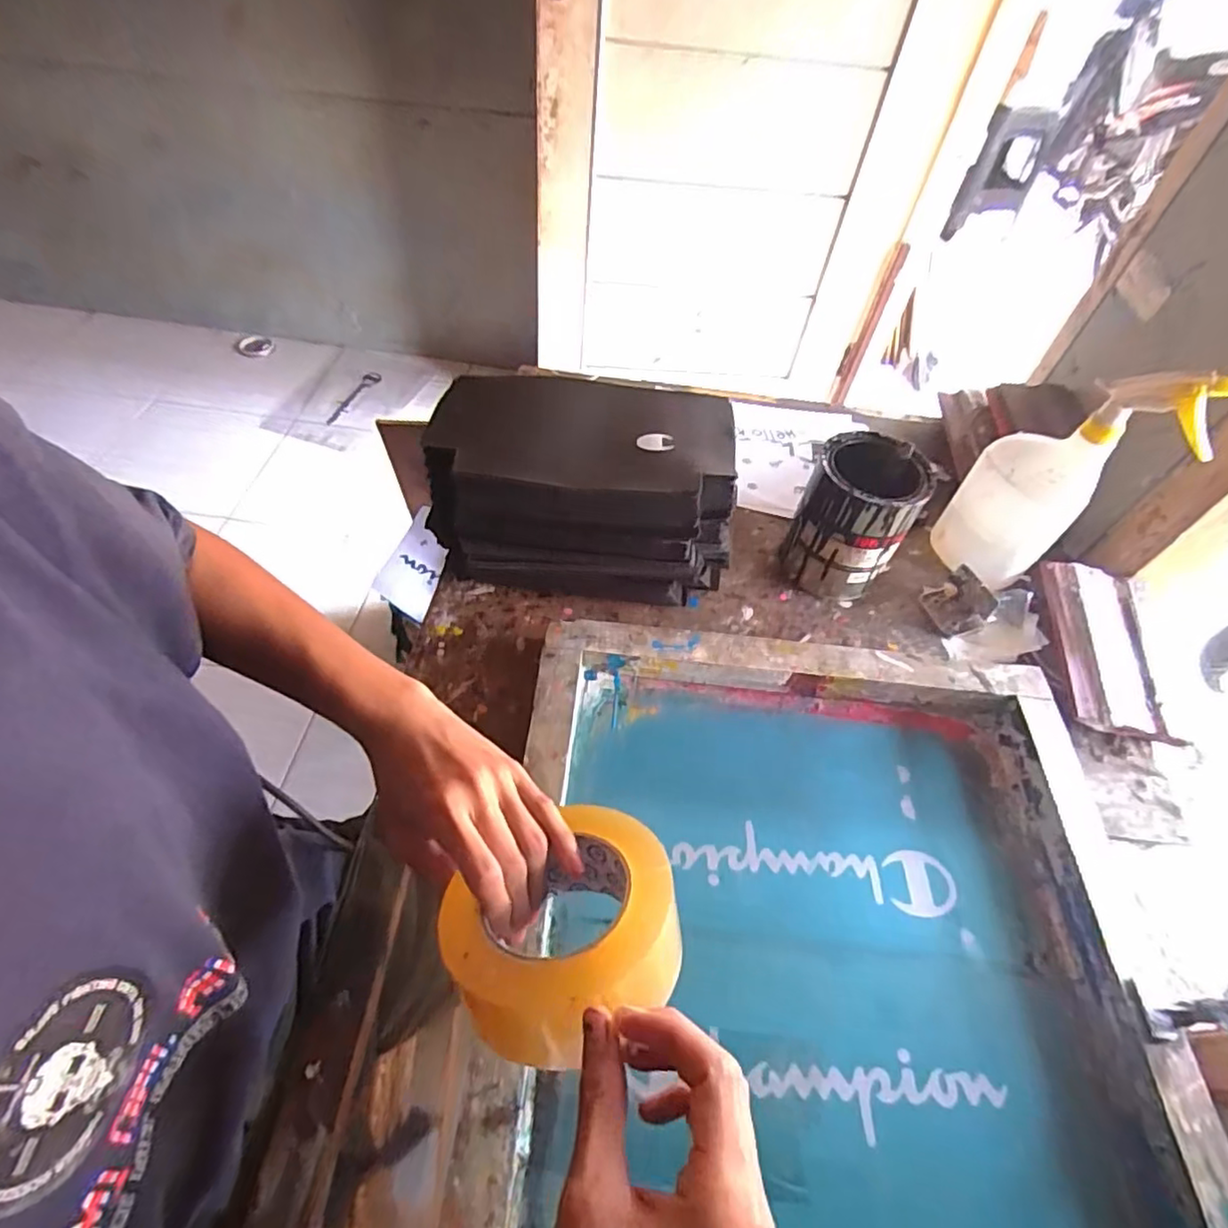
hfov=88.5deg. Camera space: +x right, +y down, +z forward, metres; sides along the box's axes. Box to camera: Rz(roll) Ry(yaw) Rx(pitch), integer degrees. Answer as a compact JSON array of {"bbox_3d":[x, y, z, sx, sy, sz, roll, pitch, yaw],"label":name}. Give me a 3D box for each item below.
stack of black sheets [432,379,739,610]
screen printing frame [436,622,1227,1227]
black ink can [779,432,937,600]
[{"bbox_3d":[-0.028,-0.128,0.657,0.295,0.157,0.189,4,52,-2],"label":"stack of black sheets"},{"bbox_3d":[0.146,0.268,0.440,0.465,0.040,0.579,6,52,-1],"label":"screen printing frame"},{"bbox_3d":[0.251,-0.098,0.669,0.101,0.145,0.100,3,52,-4],"label":"black ink can"}]

